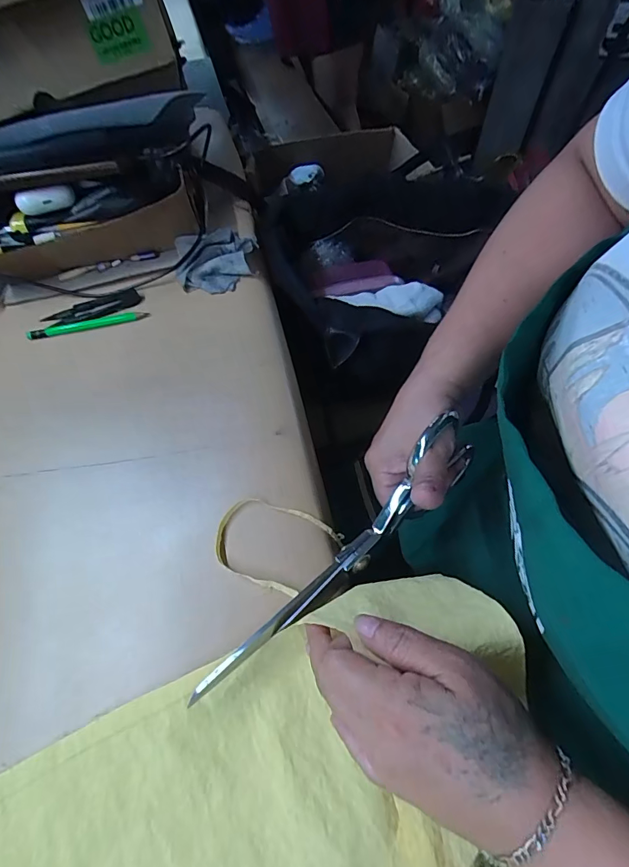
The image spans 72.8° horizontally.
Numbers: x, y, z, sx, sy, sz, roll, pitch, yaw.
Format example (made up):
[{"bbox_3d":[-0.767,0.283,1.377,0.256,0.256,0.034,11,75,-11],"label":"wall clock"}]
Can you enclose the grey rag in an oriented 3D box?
[{"bbox_3d":[-0.104,-0.183,0.450,0.082,0.021,0.084,-7,59,-2],"label":"grey rag"}]

